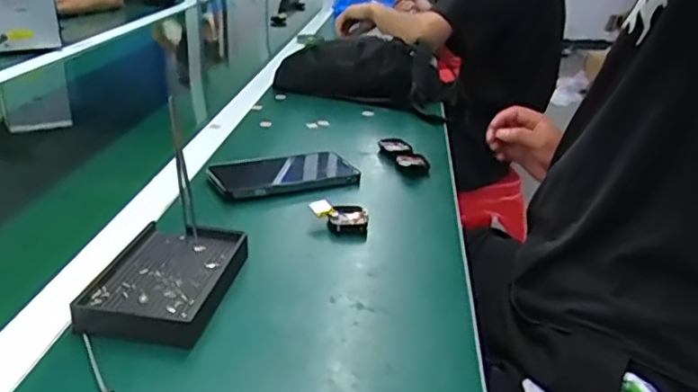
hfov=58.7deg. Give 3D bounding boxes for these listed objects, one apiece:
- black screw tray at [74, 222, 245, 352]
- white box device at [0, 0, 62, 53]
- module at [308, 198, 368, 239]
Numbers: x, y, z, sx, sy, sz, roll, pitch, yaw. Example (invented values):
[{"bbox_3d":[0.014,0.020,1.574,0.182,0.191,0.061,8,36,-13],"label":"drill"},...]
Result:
[{"bbox_3d":[-0.143,0.064,0.488,0.093,0.019,0.134,6,25,8],"label":"black screw tray"},{"bbox_3d":[-0.640,-0.361,1.218,0.124,0.149,0.031,-9,26,-16],"label":"white box device"},{"bbox_3d":[-0.009,0.020,0.610,0.055,0.022,0.038,2,25,0],"label":"module"}]

